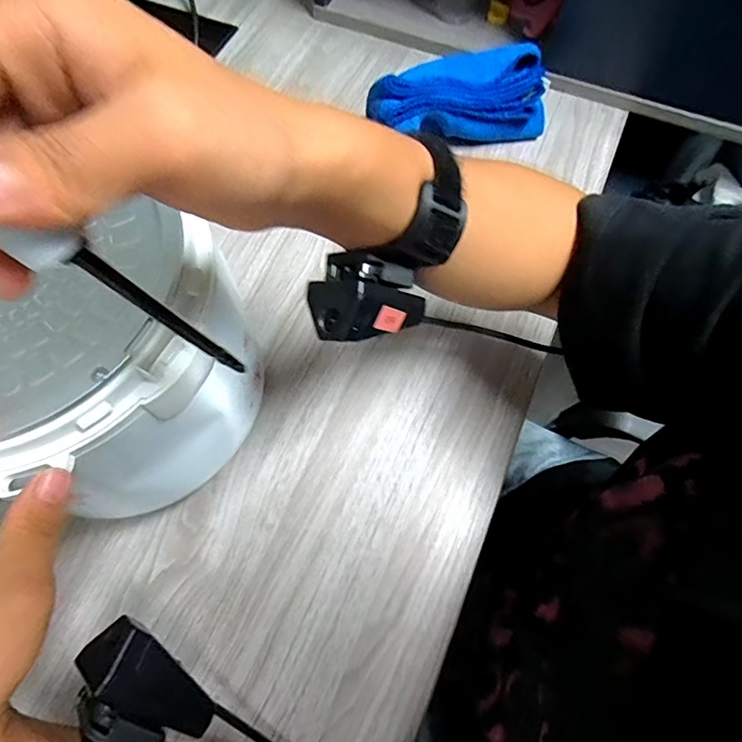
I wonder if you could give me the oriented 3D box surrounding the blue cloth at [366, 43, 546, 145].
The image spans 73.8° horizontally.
[{"bbox_3d":[0.087,-0.278,0.507,0.175,0.076,0.067,-8,67,-4],"label":"blue cloth"}]

